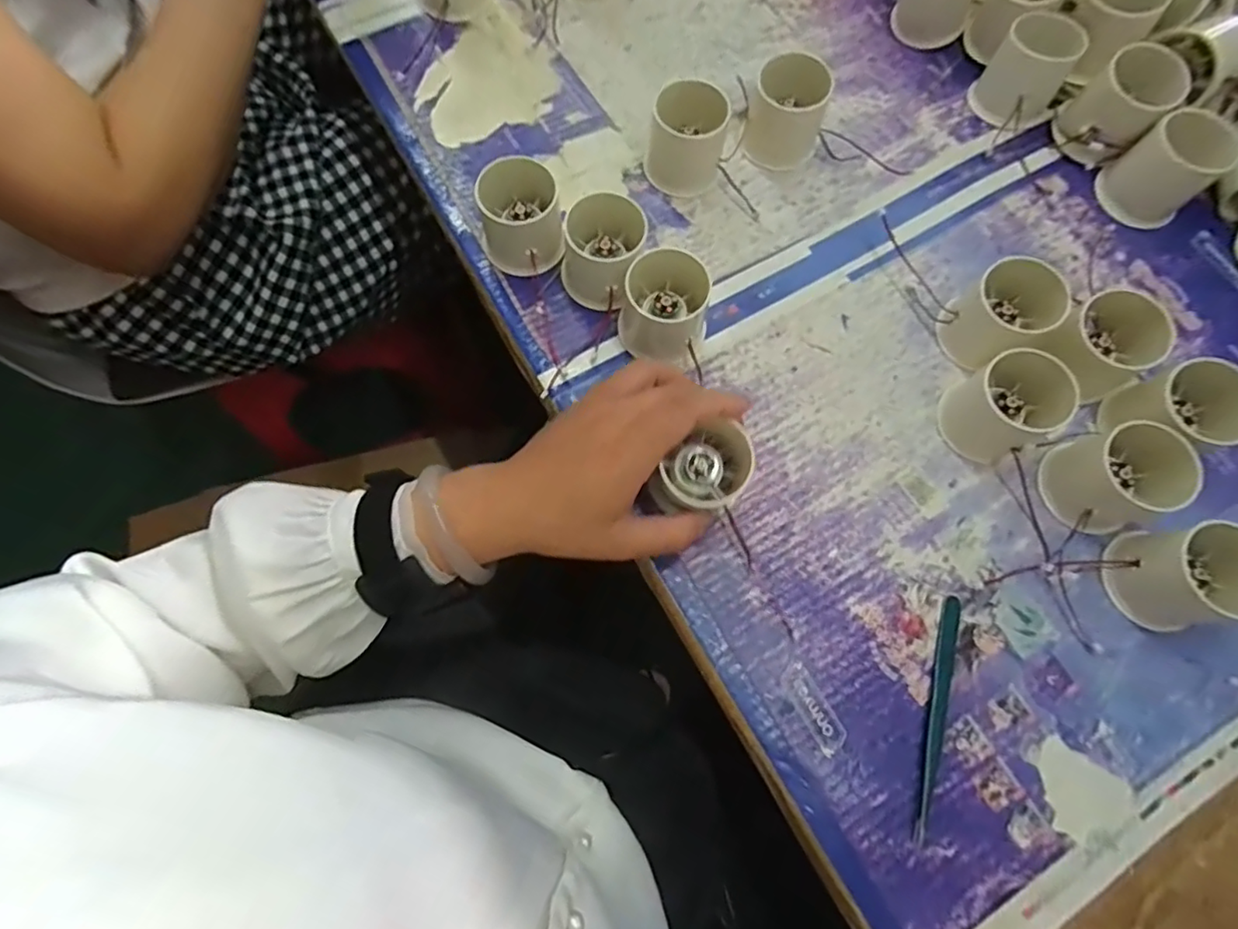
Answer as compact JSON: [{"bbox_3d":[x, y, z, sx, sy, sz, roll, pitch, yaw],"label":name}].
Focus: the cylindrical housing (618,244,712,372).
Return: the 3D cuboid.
[{"bbox_3d":[0.029,-0.100,0.378,0.054,0.042,0.064,11,74,3],"label":"cylindrical housing"}]

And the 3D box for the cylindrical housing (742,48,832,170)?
[{"bbox_3d":[0.118,-0.246,0.416,0.049,0.055,0.041,17,74,5],"label":"cylindrical housing"}]

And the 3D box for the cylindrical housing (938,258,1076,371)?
[{"bbox_3d":[0.242,-0.100,0.372,0.063,0.048,0.053,-29,76,-8],"label":"cylindrical housing"}]

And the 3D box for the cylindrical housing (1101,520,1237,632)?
[{"bbox_3d":[0.312,0.060,0.324,0.057,0.048,0.053,0,74,0],"label":"cylindrical housing"}]

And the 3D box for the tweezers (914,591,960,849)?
[{"bbox_3d":[0.173,0.135,0.324,0.010,0.006,0.128,18,74,5],"label":"tweezers"}]

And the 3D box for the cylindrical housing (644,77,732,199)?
[{"bbox_3d":[0.046,-0.224,0.408,0.051,0.058,0.044,11,74,3],"label":"cylindrical housing"}]

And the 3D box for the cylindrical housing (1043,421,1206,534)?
[{"bbox_3d":[0.288,0.006,0.342,0.054,0.048,0.055,0,74,0],"label":"cylindrical housing"}]

